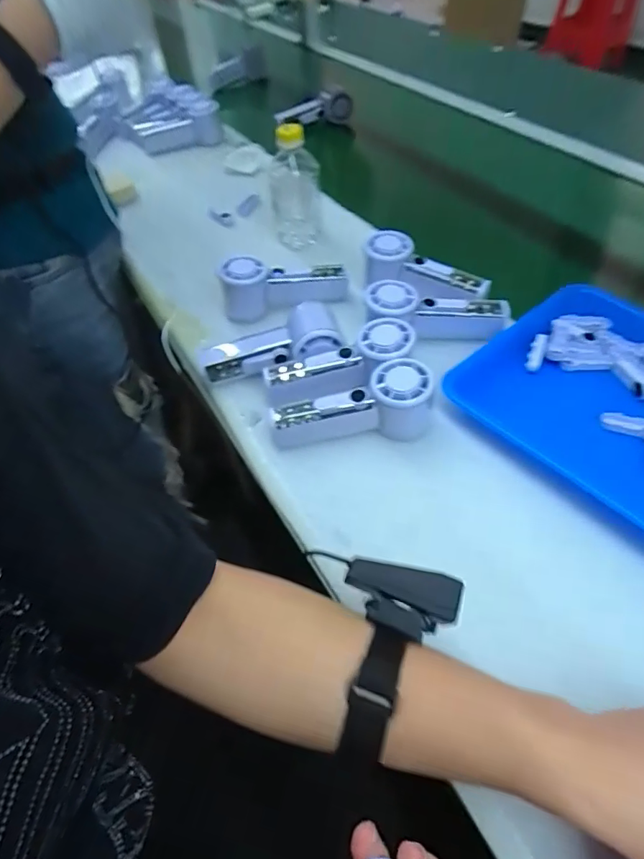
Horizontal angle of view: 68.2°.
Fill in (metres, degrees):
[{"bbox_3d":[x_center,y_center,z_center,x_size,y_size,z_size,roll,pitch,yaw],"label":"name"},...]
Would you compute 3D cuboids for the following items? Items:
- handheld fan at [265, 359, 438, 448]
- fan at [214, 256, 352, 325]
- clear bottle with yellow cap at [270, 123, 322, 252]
[{"bbox_3d":[0.027,-0.022,0.451,0.149,0.057,0.056,-7,51,0],"label":"handheld fan"},{"bbox_3d":[-0.045,-0.175,0.579,0.147,0.068,0.044,-16,52,-8],"label":"fan"},{"bbox_3d":[-0.039,-0.341,0.658,0.068,0.149,0.079,-7,51,0],"label":"clear bottle with yellow cap"}]

